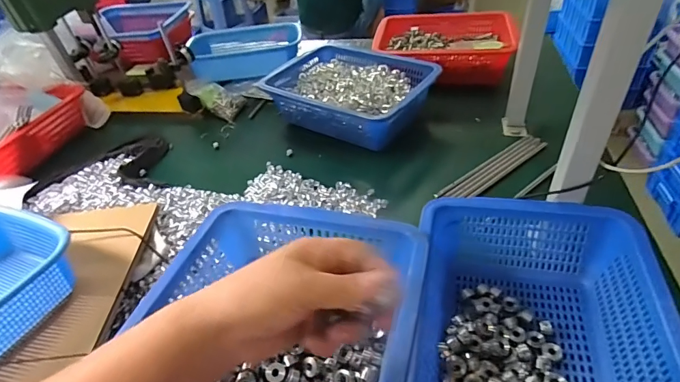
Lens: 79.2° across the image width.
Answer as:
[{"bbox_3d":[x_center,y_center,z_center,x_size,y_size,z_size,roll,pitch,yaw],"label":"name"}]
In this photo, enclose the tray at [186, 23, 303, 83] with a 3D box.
[{"bbox_3d":[-0.225,-0.339,1.008,0.264,0.064,0.186,-15,41,-10],"label":"tray"}]

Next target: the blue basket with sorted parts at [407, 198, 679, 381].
[{"bbox_3d":[0.187,0.145,0.409,0.221,0.102,0.313,5,42,13],"label":"blue basket with sorted parts"}]

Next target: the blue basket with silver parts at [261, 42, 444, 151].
[{"bbox_3d":[0.031,-0.194,0.852,0.310,0.110,0.230,19,47,27],"label":"blue basket with silver parts"}]

